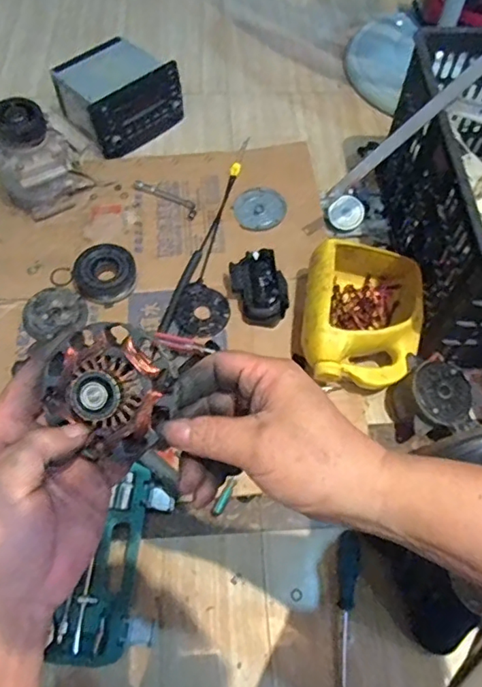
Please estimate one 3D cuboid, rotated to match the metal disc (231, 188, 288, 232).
[{"bbox_3d":[0.035,-0.257,1.027,0.100,0.010,0.097,-1,60,2],"label":"metal disc"}]

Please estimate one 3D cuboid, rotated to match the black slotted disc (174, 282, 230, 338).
[{"bbox_3d":[-0.068,-0.056,0.909,0.090,0.014,0.102,-23,62,-11],"label":"black slotted disc"}]

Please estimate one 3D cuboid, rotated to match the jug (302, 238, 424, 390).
[{"bbox_3d":[0.190,-0.042,0.846,0.180,0.117,0.229,9,63,7],"label":"jug"}]

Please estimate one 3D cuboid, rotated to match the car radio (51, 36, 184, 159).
[{"bbox_3d":[-0.252,-0.512,1.111,0.204,0.117,0.194,-41,68,-18],"label":"car radio"}]

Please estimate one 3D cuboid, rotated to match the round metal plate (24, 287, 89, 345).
[{"bbox_3d":[-0.312,-0.051,0.902,0.101,0.018,0.098,-1,60,2],"label":"round metal plate"}]

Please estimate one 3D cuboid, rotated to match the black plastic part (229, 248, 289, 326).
[{"bbox_3d":[0.032,-0.090,0.900,0.081,0.068,0.118,-20,63,-8],"label":"black plastic part"}]

